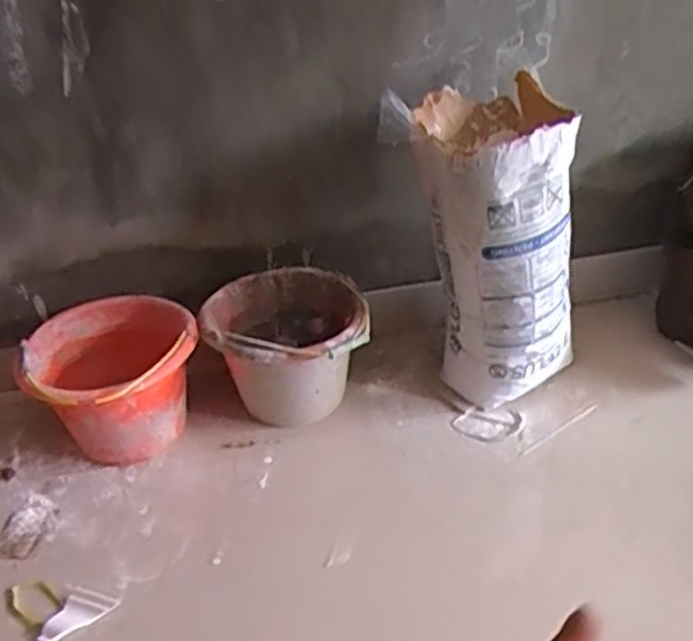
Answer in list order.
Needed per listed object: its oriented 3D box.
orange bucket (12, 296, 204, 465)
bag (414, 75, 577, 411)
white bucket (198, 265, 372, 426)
[{"bbox_3d":[-0.388,0.093,1.248,0.262,0.192,0.277,-3,32,2],"label":"orange bucket"},{"bbox_3d":[0.259,-0.118,1.259,0.256,0.489,0.266,2,33,11],"label":"bag"},{"bbox_3d":[-0.104,0.048,1.295,0.264,0.194,0.276,-3,32,2],"label":"white bucket"}]

